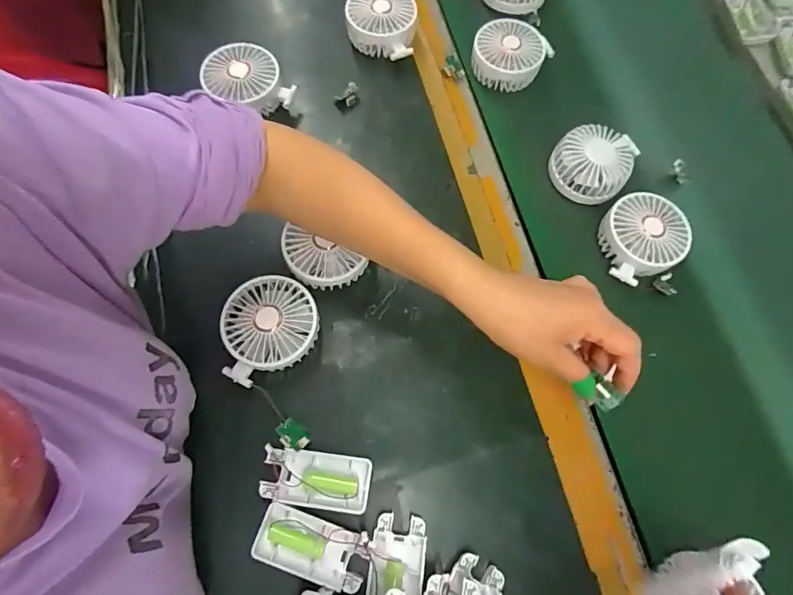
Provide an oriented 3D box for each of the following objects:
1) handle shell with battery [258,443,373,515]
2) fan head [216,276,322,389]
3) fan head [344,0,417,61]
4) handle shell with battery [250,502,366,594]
[{"bbox_3d":[-0.072,0.164,0.407,0.095,0.014,0.045,8,71,1],"label":"handle shell with battery"},{"bbox_3d":[-0.126,0.028,0.440,0.098,0.038,0.089,-22,74,-12],"label":"fan head"},{"bbox_3d":[-0.020,-0.346,0.573,0.088,0.044,0.092,7,70,-3],"label":"fan head"},{"bbox_3d":[-0.073,0.213,0.386,0.093,0.013,0.046,18,71,4],"label":"handle shell with battery"}]

